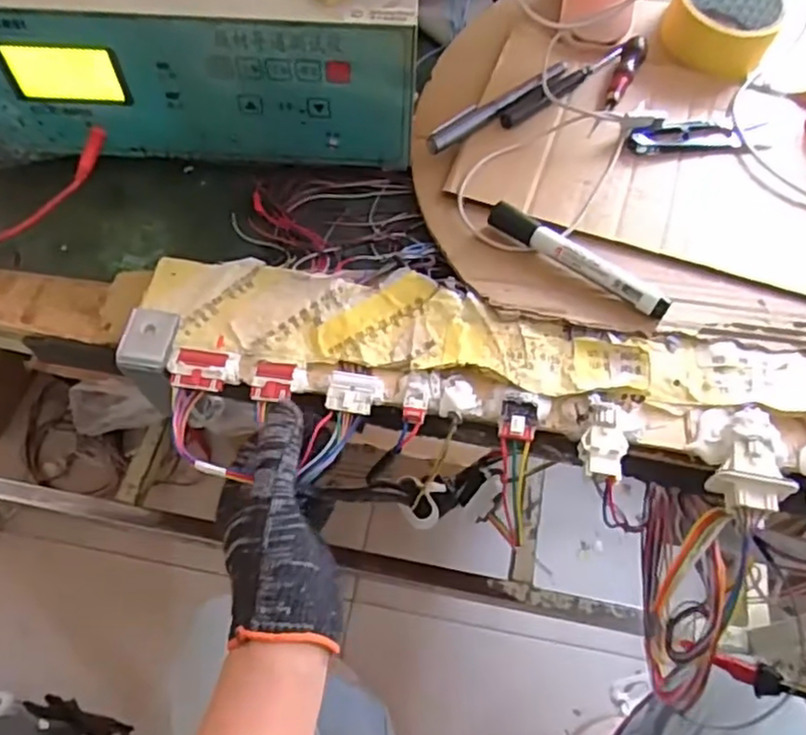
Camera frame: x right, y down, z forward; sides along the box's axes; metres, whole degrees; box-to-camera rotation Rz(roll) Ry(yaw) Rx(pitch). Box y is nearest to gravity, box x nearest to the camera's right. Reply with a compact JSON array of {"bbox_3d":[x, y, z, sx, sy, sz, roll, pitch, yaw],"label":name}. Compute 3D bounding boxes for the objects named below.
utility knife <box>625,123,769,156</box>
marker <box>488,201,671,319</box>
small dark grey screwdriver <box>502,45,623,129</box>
[{"bbox_3d":[0.222,-0.175,0.521,0.101,0.007,0.028,-2,61,-4],"label":"utility knife"},{"bbox_3d":[0.114,-0.071,0.454,0.133,0.020,0.014,36,65,16],"label":"marker"},{"bbox_3d":[0.128,-0.225,0.543,0.137,0.011,0.016,-37,68,-20],"label":"small dark grey screwdriver"}]

